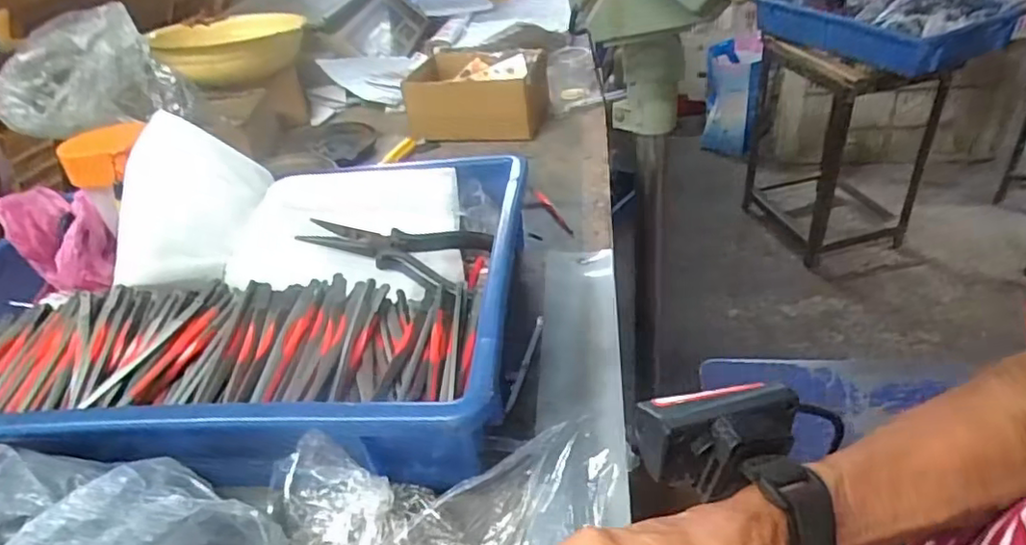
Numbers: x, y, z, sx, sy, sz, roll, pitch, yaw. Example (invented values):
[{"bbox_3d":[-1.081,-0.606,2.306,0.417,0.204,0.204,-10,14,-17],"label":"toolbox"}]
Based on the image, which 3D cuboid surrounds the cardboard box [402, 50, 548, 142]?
[{"bbox_3d":[-0.041,-0.208,0.734,0.157,0.068,0.118,3,37,14],"label":"cardboard box"}]

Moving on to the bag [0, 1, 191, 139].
[{"bbox_3d":[-0.430,-0.197,0.629,0.163,0.091,0.125,-25,39,-21],"label":"bag"}]

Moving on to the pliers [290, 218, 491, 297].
[{"bbox_3d":[-0.088,-0.023,0.479,0.127,0.015,0.073,17,36,6],"label":"pliers"}]

